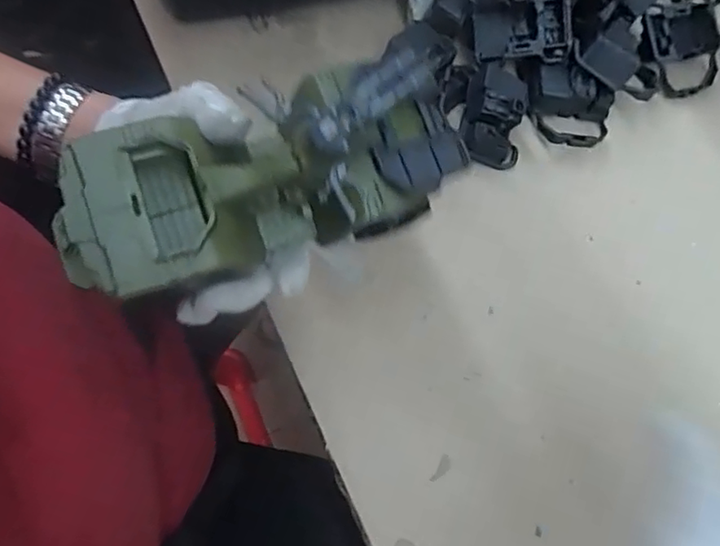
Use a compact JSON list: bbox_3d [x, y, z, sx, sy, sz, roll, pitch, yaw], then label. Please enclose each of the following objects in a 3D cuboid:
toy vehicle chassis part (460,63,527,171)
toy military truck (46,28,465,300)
[{"bbox_3d":[0.102,-0.121,0.456,0.047,0.036,0.072,14,72,3],"label":"toy vehicle chassis part"},{"bbox_3d":[-0.046,-0.046,0.294,0.184,0.080,0.077,-18,73,-3],"label":"toy military truck"}]

